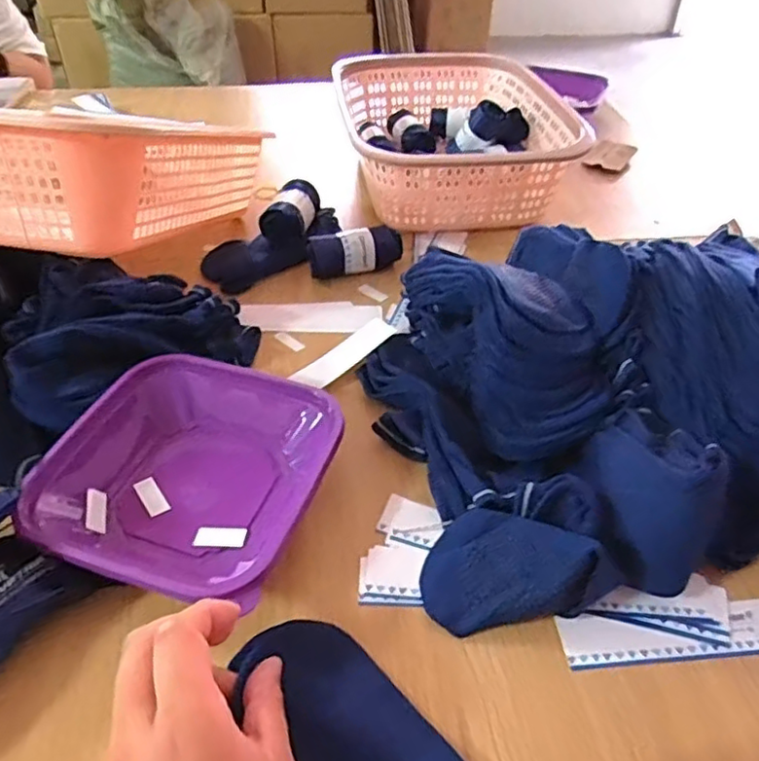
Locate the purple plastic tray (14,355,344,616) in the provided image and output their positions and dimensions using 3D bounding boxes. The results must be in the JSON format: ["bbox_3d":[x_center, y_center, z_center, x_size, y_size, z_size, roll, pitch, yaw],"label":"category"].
[{"bbox_3d":[-0.138,0.065,0.460,0.184,0.046,0.187,16,46,16],"label":"purple plastic tray"}]

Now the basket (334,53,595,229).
[{"bbox_3d":[0.092,-0.313,0.837,0.246,0.127,0.340,-6,44,-7],"label":"basket"}]

